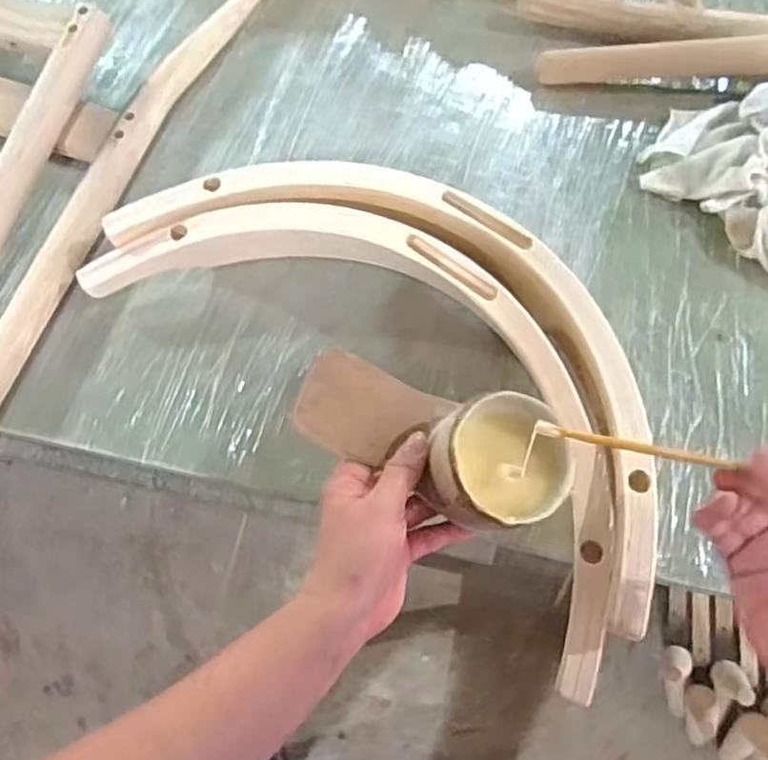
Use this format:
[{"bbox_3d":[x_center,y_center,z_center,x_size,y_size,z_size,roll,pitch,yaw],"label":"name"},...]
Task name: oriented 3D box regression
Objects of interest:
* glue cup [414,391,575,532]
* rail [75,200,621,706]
[{"bbox_3d":[0.068,0.051,0.420,0.085,0.059,0.081,-1,68,2],"label":"glue cup"},{"bbox_3d":[0.000,-0.015,0.541,0.507,0.050,0.207,39,72,17],"label":"rail"}]

